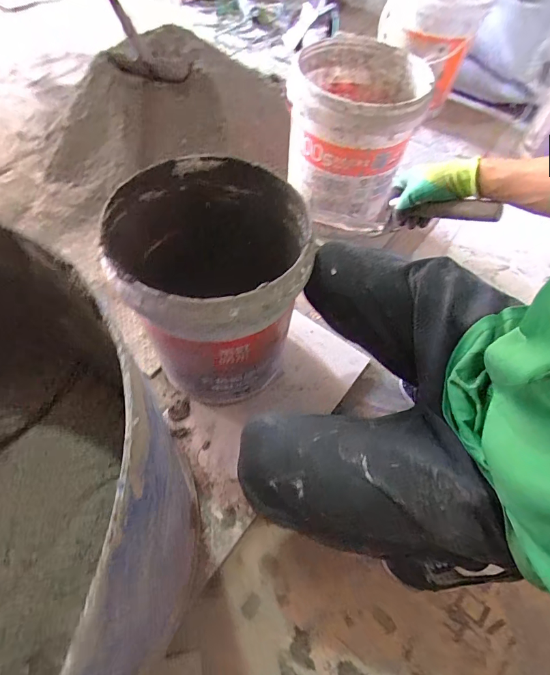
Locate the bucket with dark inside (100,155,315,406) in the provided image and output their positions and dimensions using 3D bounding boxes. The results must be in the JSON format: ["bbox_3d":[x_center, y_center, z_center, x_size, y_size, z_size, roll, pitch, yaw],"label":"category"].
[{"bbox_3d":[-0.101,-0.065,0.699,0.282,0.379,0.286,2,58,-3],"label":"bucket with dark inside"}]

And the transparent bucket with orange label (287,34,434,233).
[{"bbox_3d":[0.183,-0.482,0.927,0.273,0.300,0.333,17,58,7],"label":"transparent bucket with orange label"}]

